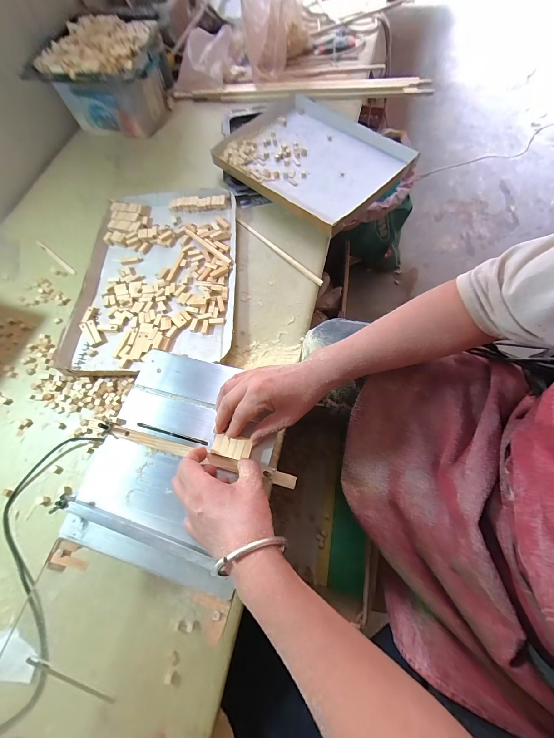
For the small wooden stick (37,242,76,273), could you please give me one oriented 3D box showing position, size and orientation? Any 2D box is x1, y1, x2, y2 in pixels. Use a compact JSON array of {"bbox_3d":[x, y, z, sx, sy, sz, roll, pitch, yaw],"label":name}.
[{"bbox_3d":[-0.519,-0.262,0.667,0.143,0.007,0.011,36,72,15],"label":"small wooden stick"}]

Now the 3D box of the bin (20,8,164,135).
[{"bbox_3d":[-0.427,-0.754,0.760,0.263,0.180,0.336,3,67,2],"label":"bin"}]

